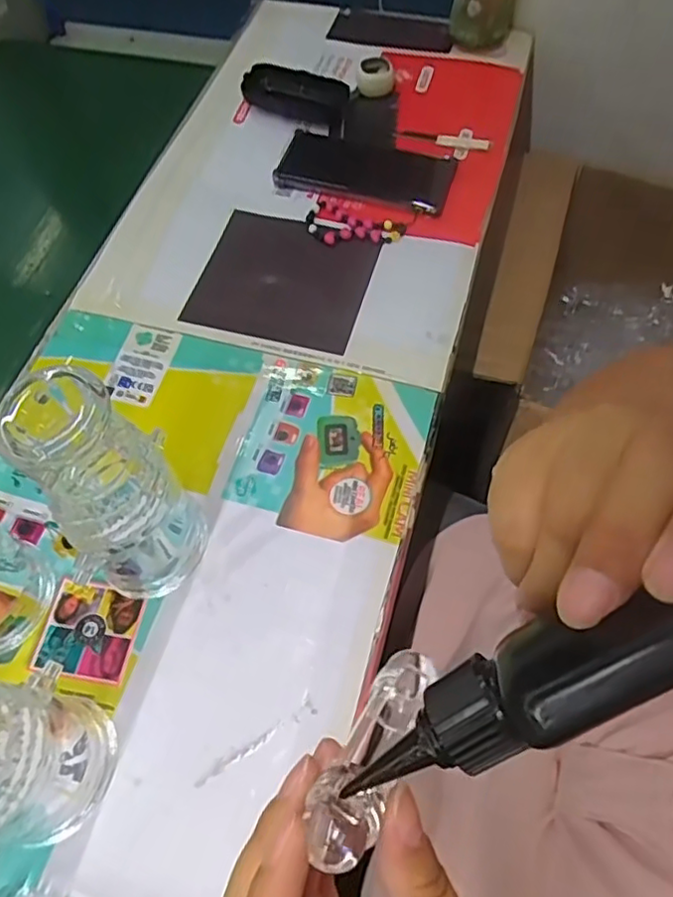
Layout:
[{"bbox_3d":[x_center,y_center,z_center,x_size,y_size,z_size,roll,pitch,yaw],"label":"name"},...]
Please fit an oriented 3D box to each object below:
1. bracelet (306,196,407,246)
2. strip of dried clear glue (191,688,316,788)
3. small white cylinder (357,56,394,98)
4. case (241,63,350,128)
[{"bbox_3d":[0.013,-0.202,0.572,0.087,0.006,0.052,24,65,15],"label":"bracelet"},{"bbox_3d":[-0.047,0.176,0.374,0.080,0.004,0.012,-34,65,-15],"label":"strip of dried clear glue"},{"bbox_3d":[0.043,-0.400,0.670,0.037,0.023,0.043,4,62,5],"label":"small white cylinder"},{"bbox_3d":[-0.043,-0.371,0.655,0.108,0.031,0.047,17,63,12],"label":"case"}]

